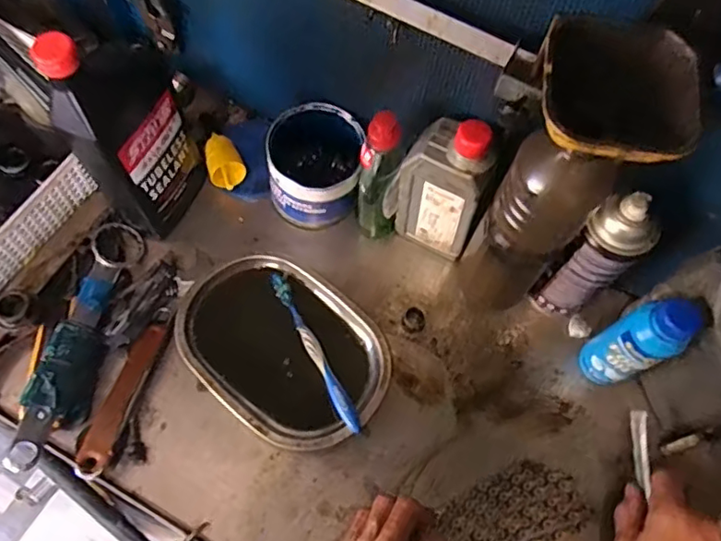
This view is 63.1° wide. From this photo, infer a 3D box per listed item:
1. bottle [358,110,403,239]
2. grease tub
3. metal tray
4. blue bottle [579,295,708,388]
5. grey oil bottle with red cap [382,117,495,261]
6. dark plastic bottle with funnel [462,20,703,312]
[{"bbox_3d":[0.018,-0.089,0.596,0.038,0.168,0.034,5,64,1],"label":"bottle"},{"bbox_3d":[-0.053,-0.107,0.641,0.091,0.107,0.100,1,64,-1],"label":"grease tub"},{"bbox_3d":[-0.076,0.073,0.585,0.216,0.034,0.158,38,69,15],"label":"metal tray"},{"bbox_3d":[0.251,0.067,0.535,0.047,0.161,0.050,1,64,-1],"label":"blue bottle"},{"bbox_3d":[0.078,-0.080,0.579,0.086,0.189,0.049,27,66,11],"label":"grey oil bottle with red cap"},{"bbox_3d":[0.153,-0.044,0.481,0.102,0.341,0.093,33,67,14],"label":"dark plastic bottle with funnel"}]

